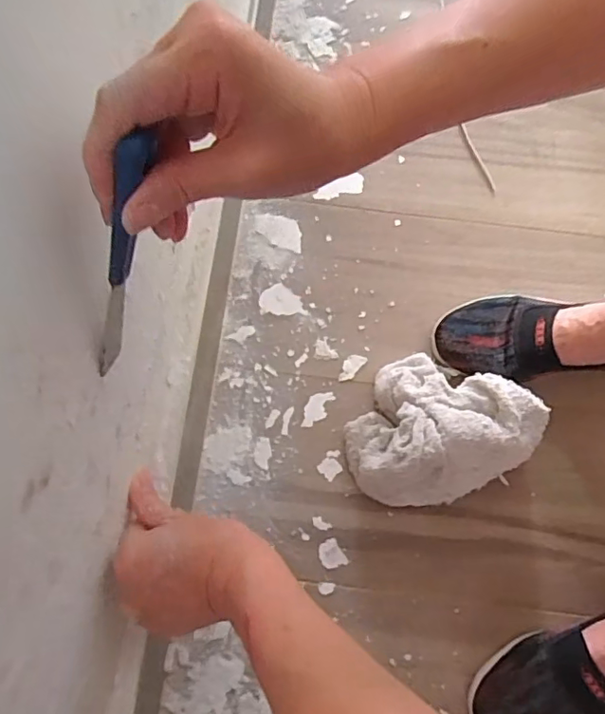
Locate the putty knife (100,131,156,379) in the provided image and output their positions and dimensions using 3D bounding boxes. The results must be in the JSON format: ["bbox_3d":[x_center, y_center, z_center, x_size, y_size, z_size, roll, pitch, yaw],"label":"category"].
[{"bbox_3d":[-0.089,-0.044,0.261,0.016,0.143,0.026,39,49,8],"label":"putty knife"}]

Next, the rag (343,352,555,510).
[{"bbox_3d":[0.126,0.072,0.506,0.144,0.093,0.151,32,77,6],"label":"rag"}]

